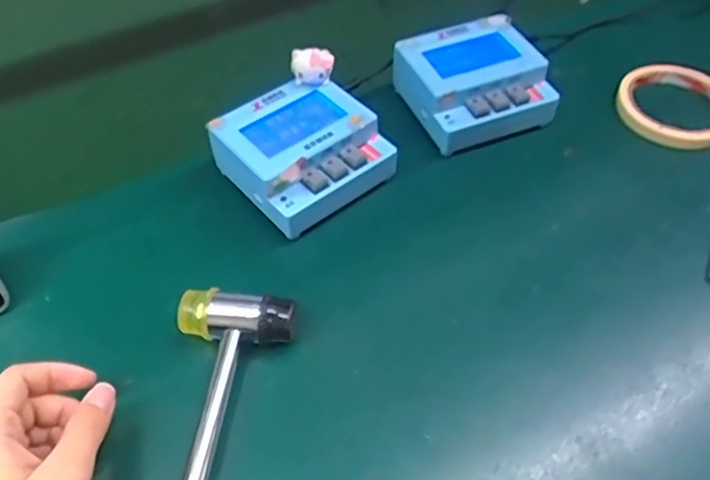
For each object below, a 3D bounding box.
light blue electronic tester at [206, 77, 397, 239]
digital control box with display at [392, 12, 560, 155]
[{"bbox_3d":[-0.037,-0.066,0.448,0.104,0.042,0.098,-33,57,-23],"label":"light blue electronic tester"},{"bbox_3d":[0.096,-0.128,0.494,0.103,0.044,0.102,-19,53,-14],"label":"digital control box with display"}]

